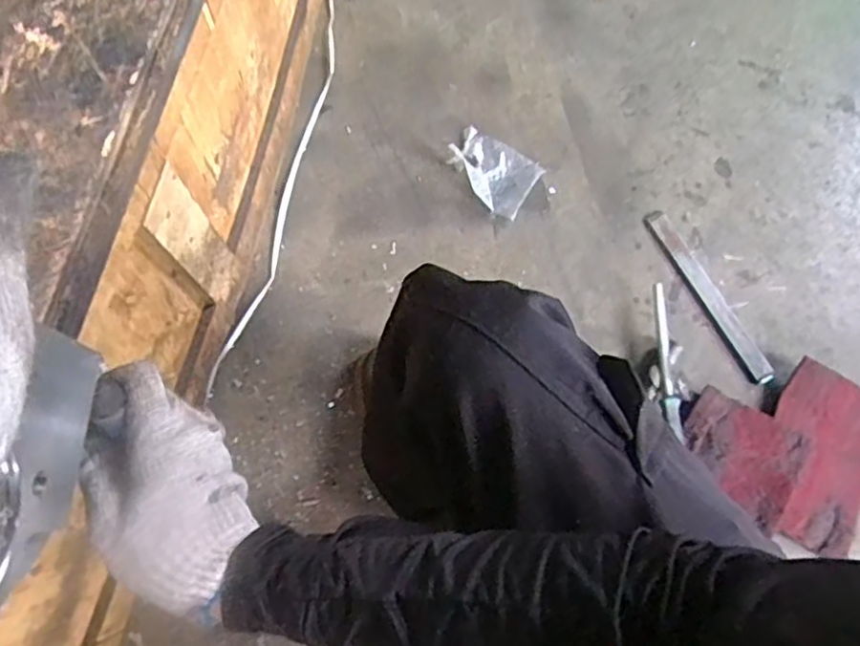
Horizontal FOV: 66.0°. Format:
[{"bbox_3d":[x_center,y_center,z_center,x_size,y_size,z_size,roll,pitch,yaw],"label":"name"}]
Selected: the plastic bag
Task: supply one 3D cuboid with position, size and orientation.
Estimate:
[{"bbox_3d":[0.084,-0.213,0.898,0.127,0.041,0.096,34,75,6],"label":"plastic bag"}]

